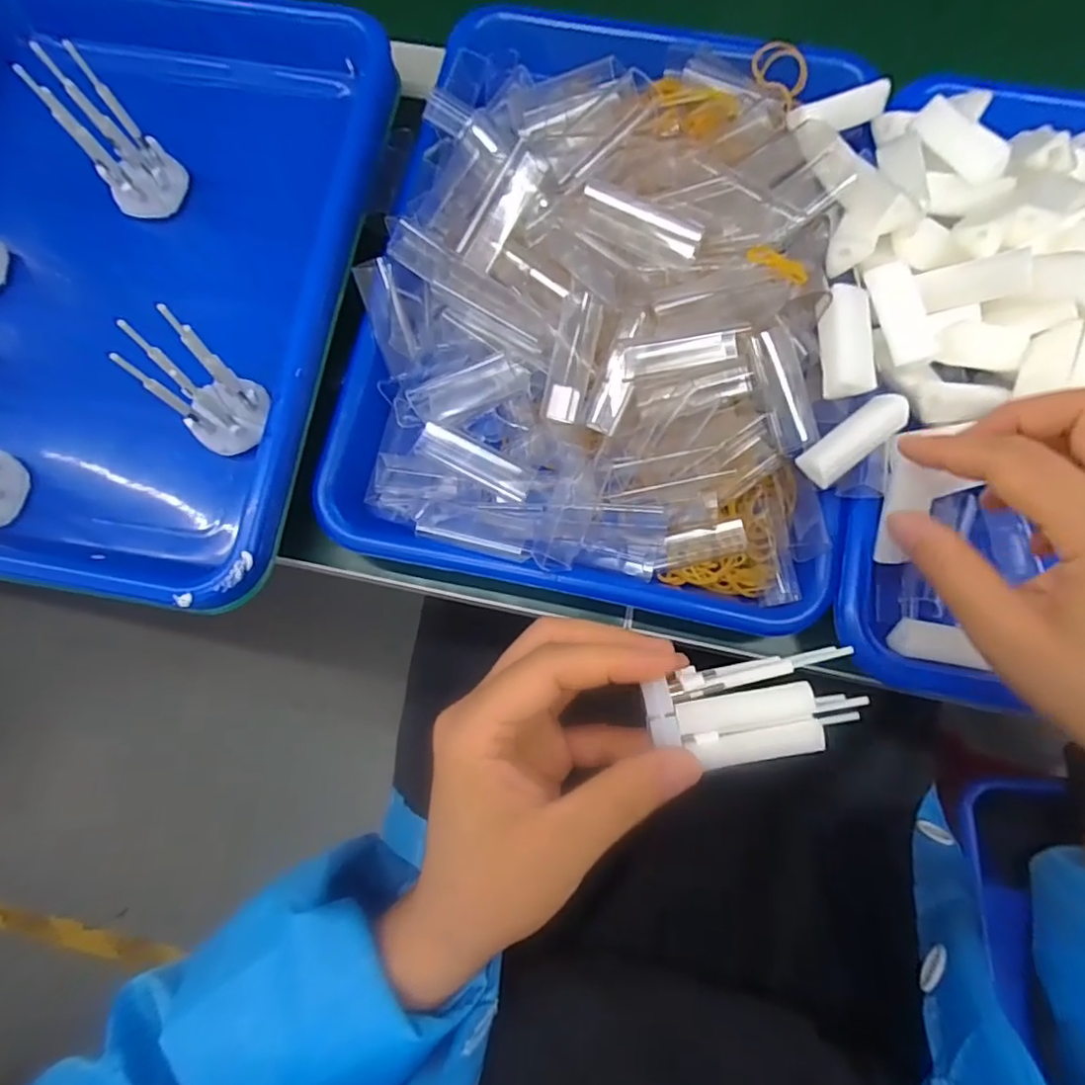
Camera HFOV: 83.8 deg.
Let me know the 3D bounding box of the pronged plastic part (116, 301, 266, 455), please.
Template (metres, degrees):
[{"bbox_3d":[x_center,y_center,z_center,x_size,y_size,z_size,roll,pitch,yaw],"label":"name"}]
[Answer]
[{"bbox_3d":[-0.151,-0.067,0.267,0.040,0.058,0.037,0,77,2],"label":"pronged plastic part"}]

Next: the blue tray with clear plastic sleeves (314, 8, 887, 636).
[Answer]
[{"bbox_3d":[0.037,-0.137,0.305,0.248,0.072,0.325,10,77,4],"label":"blue tray with clear plastic sleeves"}]

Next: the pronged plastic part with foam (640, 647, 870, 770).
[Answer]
[{"bbox_3d":[0.072,0.058,0.208,0.069,0.014,0.033,-7,77,0],"label":"pronged plastic part with foam"}]

